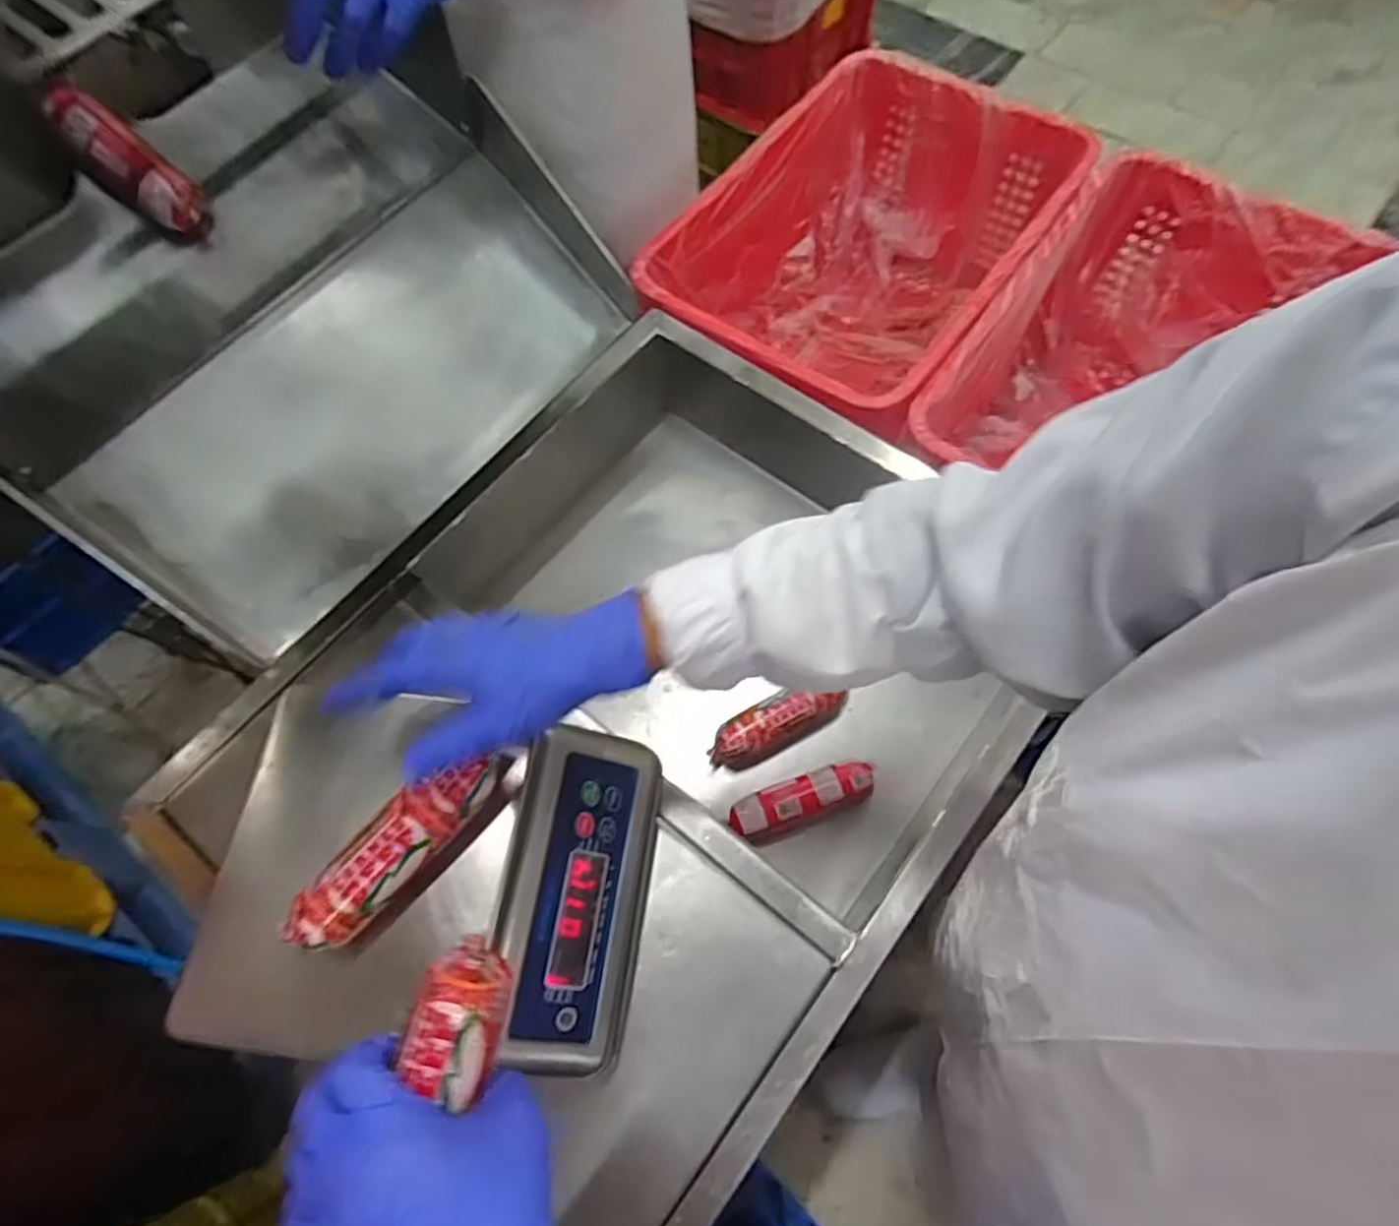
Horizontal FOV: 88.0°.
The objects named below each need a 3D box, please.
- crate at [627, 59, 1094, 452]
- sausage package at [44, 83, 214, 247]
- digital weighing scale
[{"bbox_3d":[0.207,-0.422,0.951,0.368,0.247,0.512,34,73,15],"label":"crate"},{"bbox_3d":[-0.443,-0.346,0.567,0.123,0.058,0.051,41,90,2],"label":"sausage package"},{"bbox_3d":[-0.178,0.175,0.492,0.258,0.131,0.214,6,68,5],"label":"digital weighing scale"}]

